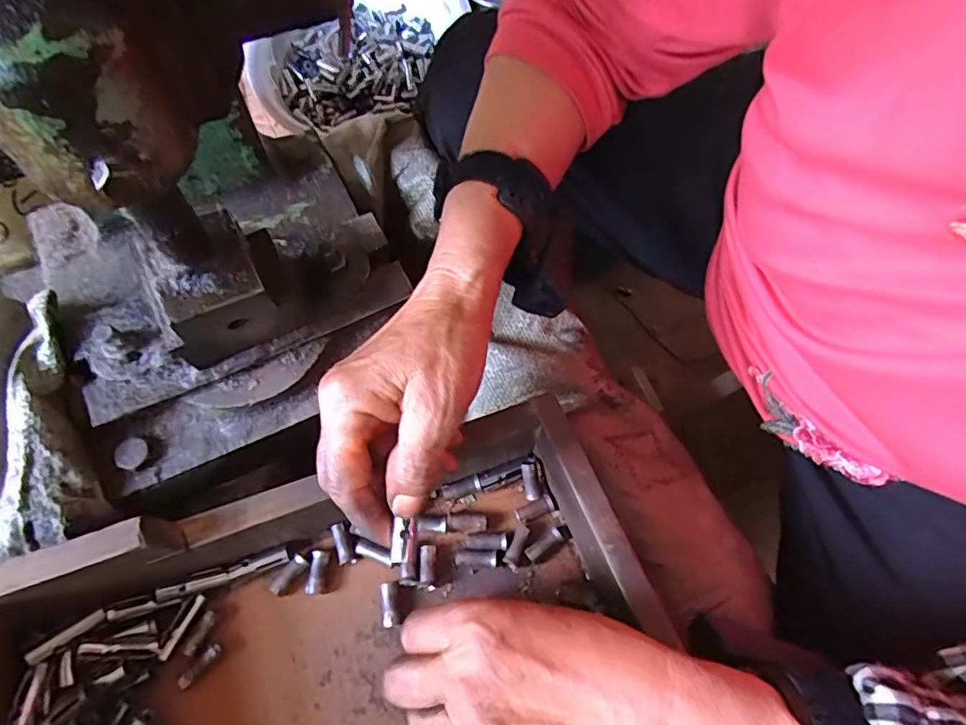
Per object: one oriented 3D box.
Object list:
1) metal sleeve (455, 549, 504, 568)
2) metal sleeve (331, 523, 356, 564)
[{"bbox_3d":[-0.002,0.121,0.350,0.029,0.008,0.010,4,64,-1],"label":"metal sleeve"},{"bbox_3d":[-0.085,0.110,0.347,0.010,0.006,0.025,-19,79,-12],"label":"metal sleeve"}]

